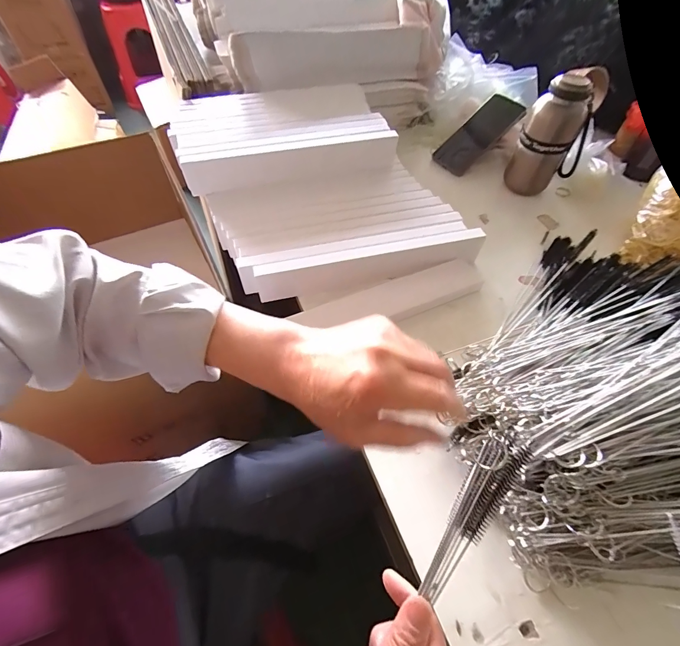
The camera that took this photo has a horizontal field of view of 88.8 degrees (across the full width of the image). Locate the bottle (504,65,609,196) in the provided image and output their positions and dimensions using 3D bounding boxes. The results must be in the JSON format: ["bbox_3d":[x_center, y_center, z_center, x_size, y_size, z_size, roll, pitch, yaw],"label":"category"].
[{"bbox_3d":[0.330,-0.281,0.540,0.093,0.164,0.067,29,60,18],"label":"bottle"}]

